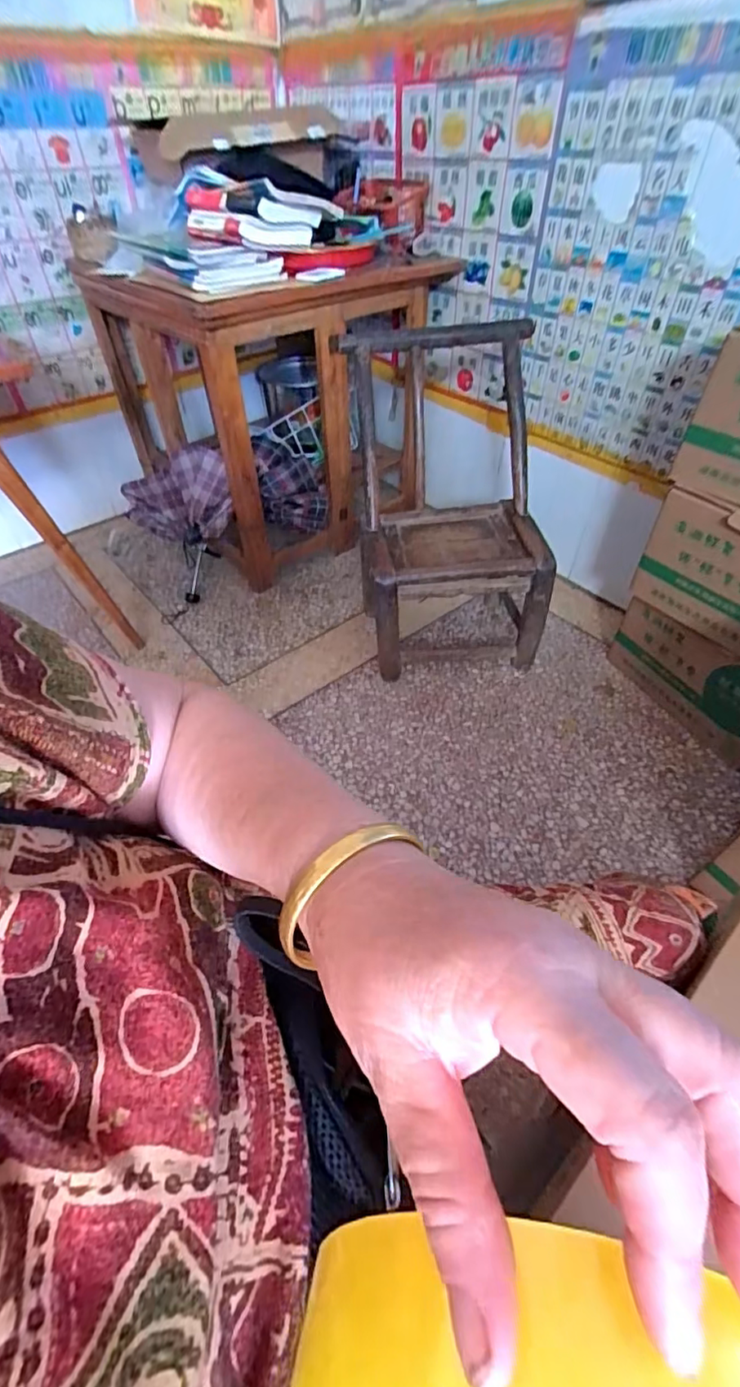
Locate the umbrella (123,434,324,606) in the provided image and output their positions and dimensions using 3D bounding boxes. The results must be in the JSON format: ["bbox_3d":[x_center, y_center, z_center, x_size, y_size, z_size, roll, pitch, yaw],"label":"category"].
[{"bbox_3d":[-0.376,-0.489,1.434,0.518,0.360,0.262,-2,45,-1],"label":"umbrella"}]

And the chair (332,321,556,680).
[{"bbox_3d":[0.165,-0.401,1.138,0.379,0.588,0.418,-6,45,-5],"label":"chair"}]

